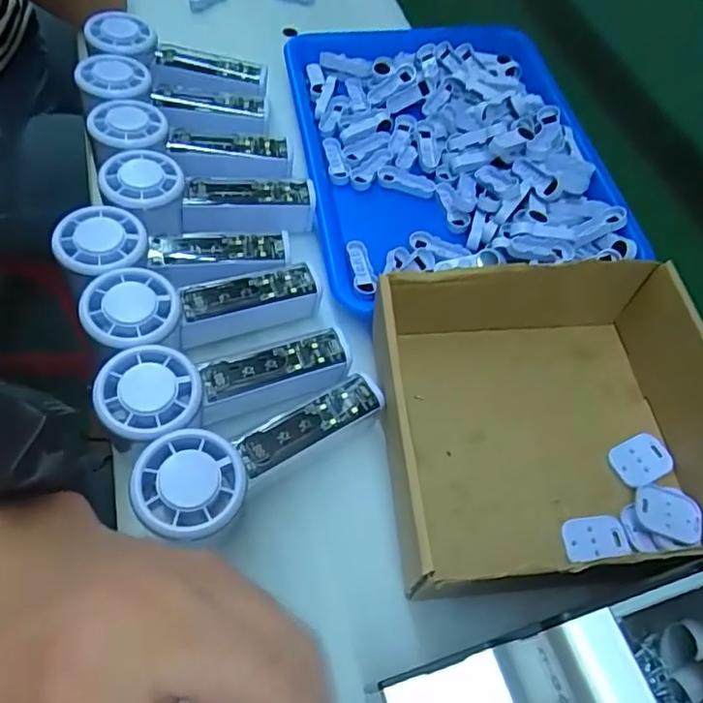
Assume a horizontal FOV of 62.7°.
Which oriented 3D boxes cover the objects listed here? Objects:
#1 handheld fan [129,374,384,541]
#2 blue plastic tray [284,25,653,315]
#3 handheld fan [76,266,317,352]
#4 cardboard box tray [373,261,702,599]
[{"bbox_3d":[-0.047,0.057,0.328,0.150,0.027,0.053,-21,61,-33],"label":"handheld fan"},{"bbox_3d":[0.086,-0.177,0.512,0.256,0.053,0.331,-6,59,-7],"label":"blue plastic tray"},{"bbox_3d":[-0.097,-0.029,0.385,0.153,0.047,0.064,-10,47,-28],"label":"handheld fan"},{"bbox_3d":[0.134,0.037,0.366,0.224,0.067,0.189,-4,59,-6],"label":"cardboard box tray"}]

